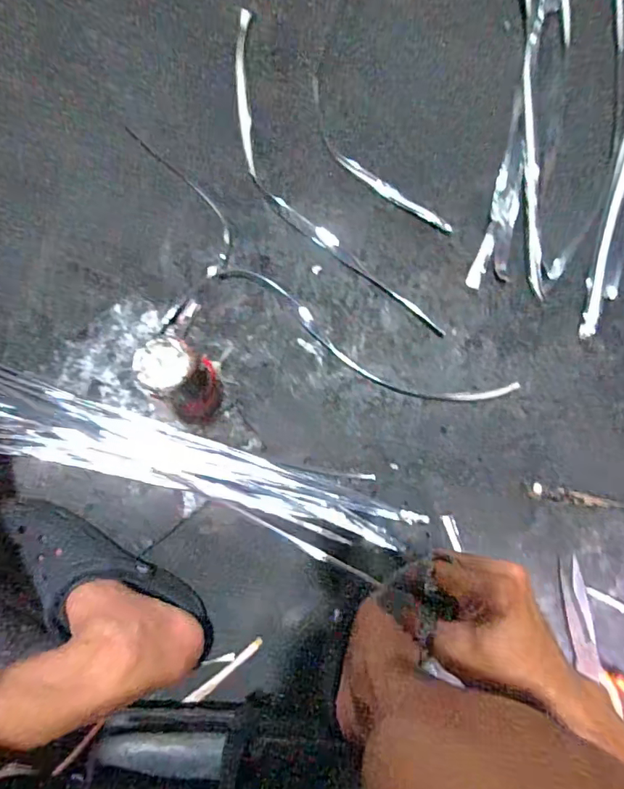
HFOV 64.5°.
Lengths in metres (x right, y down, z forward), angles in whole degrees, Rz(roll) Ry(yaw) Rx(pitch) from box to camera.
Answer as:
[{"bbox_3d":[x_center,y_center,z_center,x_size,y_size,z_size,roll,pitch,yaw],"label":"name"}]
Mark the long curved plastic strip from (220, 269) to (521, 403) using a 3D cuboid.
[{"bbox_3d":[0.058,-0.057,0.595,0.371,0.028,0.063,24,87,6],"label":"long curved plastic strip"}]

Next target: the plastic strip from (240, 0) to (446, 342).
[{"bbox_3d":[-0.005,-0.247,0.596,0.098,0.032,0.454,-30,85,-3],"label":"plastic strip"}]

